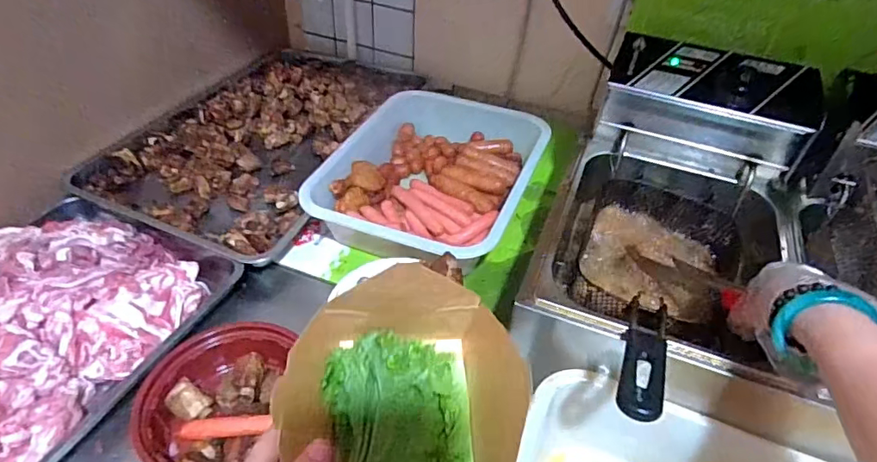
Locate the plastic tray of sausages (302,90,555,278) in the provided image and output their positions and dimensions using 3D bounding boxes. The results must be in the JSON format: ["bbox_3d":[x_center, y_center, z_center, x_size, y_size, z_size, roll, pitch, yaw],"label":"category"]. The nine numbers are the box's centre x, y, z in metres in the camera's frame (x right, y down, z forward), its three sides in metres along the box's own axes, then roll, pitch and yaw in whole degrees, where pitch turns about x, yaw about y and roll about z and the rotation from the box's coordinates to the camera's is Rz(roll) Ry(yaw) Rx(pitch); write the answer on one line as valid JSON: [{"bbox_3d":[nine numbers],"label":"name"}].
[{"bbox_3d":[-0.005,-0.086,0.848,0.294,0.091,0.368,18,44,16],"label":"plastic tray of sausages"}]

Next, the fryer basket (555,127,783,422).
[{"bbox_3d":[0.247,0.057,0.594,0.231,0.132,0.447,16,44,14],"label":"fryer basket"}]

